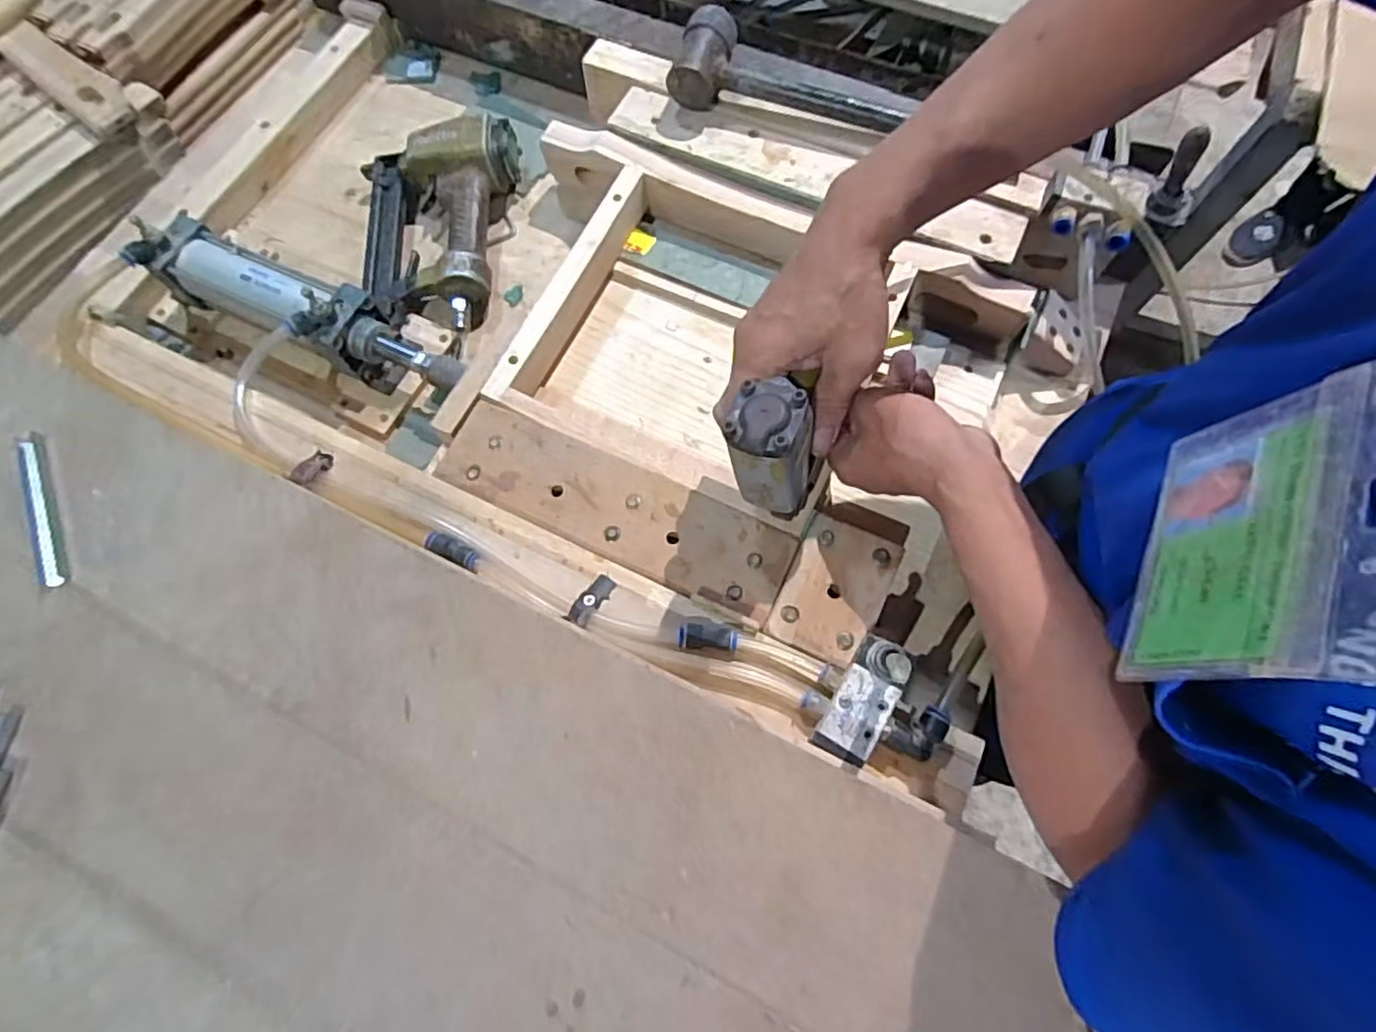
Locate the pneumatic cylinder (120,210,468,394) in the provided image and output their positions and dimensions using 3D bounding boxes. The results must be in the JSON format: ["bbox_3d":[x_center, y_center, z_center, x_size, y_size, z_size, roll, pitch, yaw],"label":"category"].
[{"bbox_3d":[-0.345,-0.187,0.596,0.309,0.082,0.070,21,72,9],"label":"pneumatic cylinder"}]

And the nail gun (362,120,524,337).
[{"bbox_3d":[-0.247,-0.287,0.648,0.160,0.063,0.217,-6,70,-1],"label":"nail gun"}]

